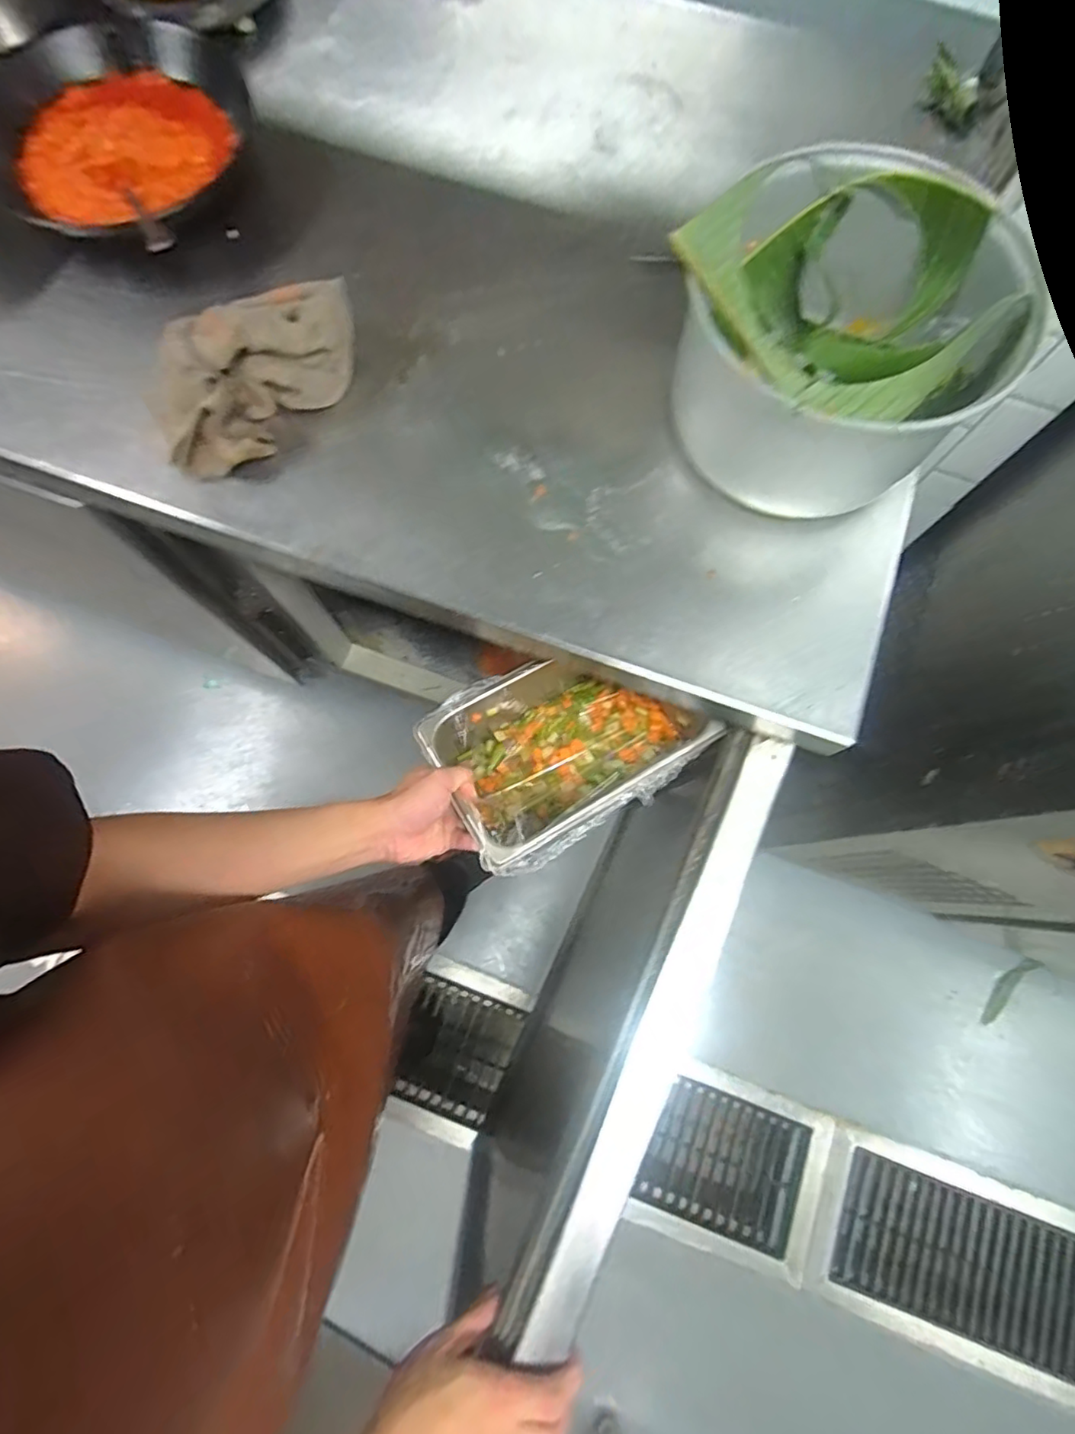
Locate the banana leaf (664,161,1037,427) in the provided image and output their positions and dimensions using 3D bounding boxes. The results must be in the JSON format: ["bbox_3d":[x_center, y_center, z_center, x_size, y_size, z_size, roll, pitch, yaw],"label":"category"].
[{"bbox_3d":[0.225,-0.301,0.453,0.198,0.106,0.189,0,75,-1],"label":"banana leaf"}]

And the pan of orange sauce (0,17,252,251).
[{"bbox_3d":[-0.382,-0.521,0.541,0.261,0.055,0.242,0,75,-1],"label":"pan of orange sauce"}]

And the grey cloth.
[{"bbox_3d":[-0.232,-0.281,0.484,0.105,0.069,0.186,38,78,8],"label":"grey cloth"}]

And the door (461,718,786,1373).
[{"bbox_3d":[0.107,0.297,0.774,0.082,0.609,0.499,26,77,4],"label":"door"}]

